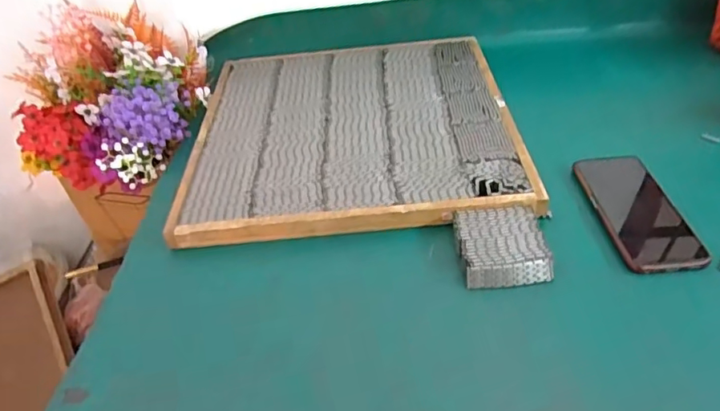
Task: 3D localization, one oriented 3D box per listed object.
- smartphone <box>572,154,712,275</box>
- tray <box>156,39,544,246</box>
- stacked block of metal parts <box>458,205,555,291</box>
[{"bbox_3d":[0.286,0.004,0.547,0.076,0.015,0.158,-8,48,1],"label":"smartphone"},{"bbox_3d":[-0.008,-0.104,0.701,0.392,0.039,0.396,-5,40,3],"label":"tray"},{"bbox_3d":[0.139,0.040,0.520,0.081,0.027,0.084,-6,40,1],"label":"stacked block of metal parts"}]

